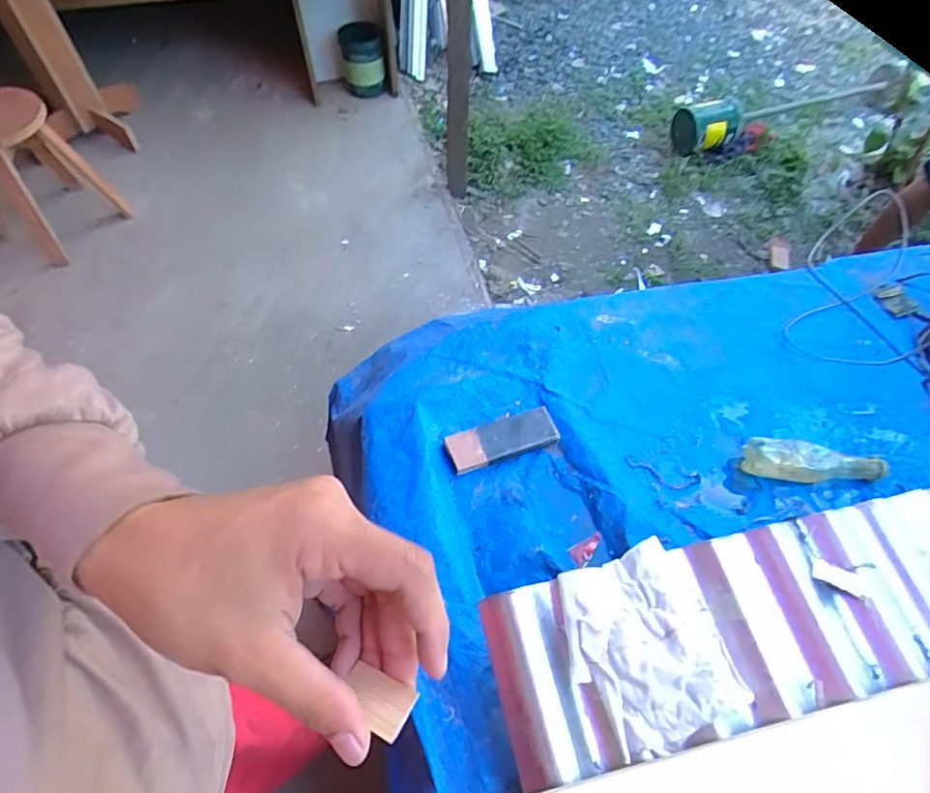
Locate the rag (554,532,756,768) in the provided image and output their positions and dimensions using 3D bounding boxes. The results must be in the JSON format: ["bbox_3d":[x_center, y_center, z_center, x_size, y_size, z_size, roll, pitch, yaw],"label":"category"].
[{"bbox_3d":[0.168,0.235,0.507,0.130,0.028,0.168,-19,60,-14],"label":"rag"}]

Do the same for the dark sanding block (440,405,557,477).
[{"bbox_3d":[0.050,0.059,0.739,0.147,0.022,0.051,-17,59,-13],"label":"dark sanding block"}]

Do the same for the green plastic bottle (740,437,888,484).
[{"bbox_3d":[0.478,0.089,0.741,0.205,0.049,0.049,2,57,-1],"label":"green plastic bottle"}]

